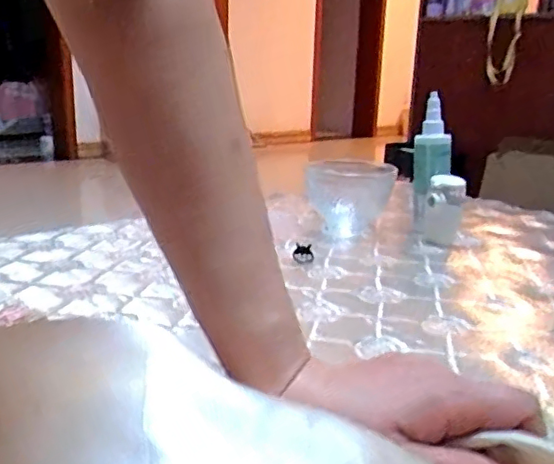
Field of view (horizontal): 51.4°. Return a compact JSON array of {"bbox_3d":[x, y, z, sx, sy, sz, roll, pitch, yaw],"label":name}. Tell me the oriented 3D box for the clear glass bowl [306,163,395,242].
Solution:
[{"bbox_3d":[0.083,-0.042,0.660,0.096,0.072,0.109,5,16,11],"label":"clear glass bowl"}]

